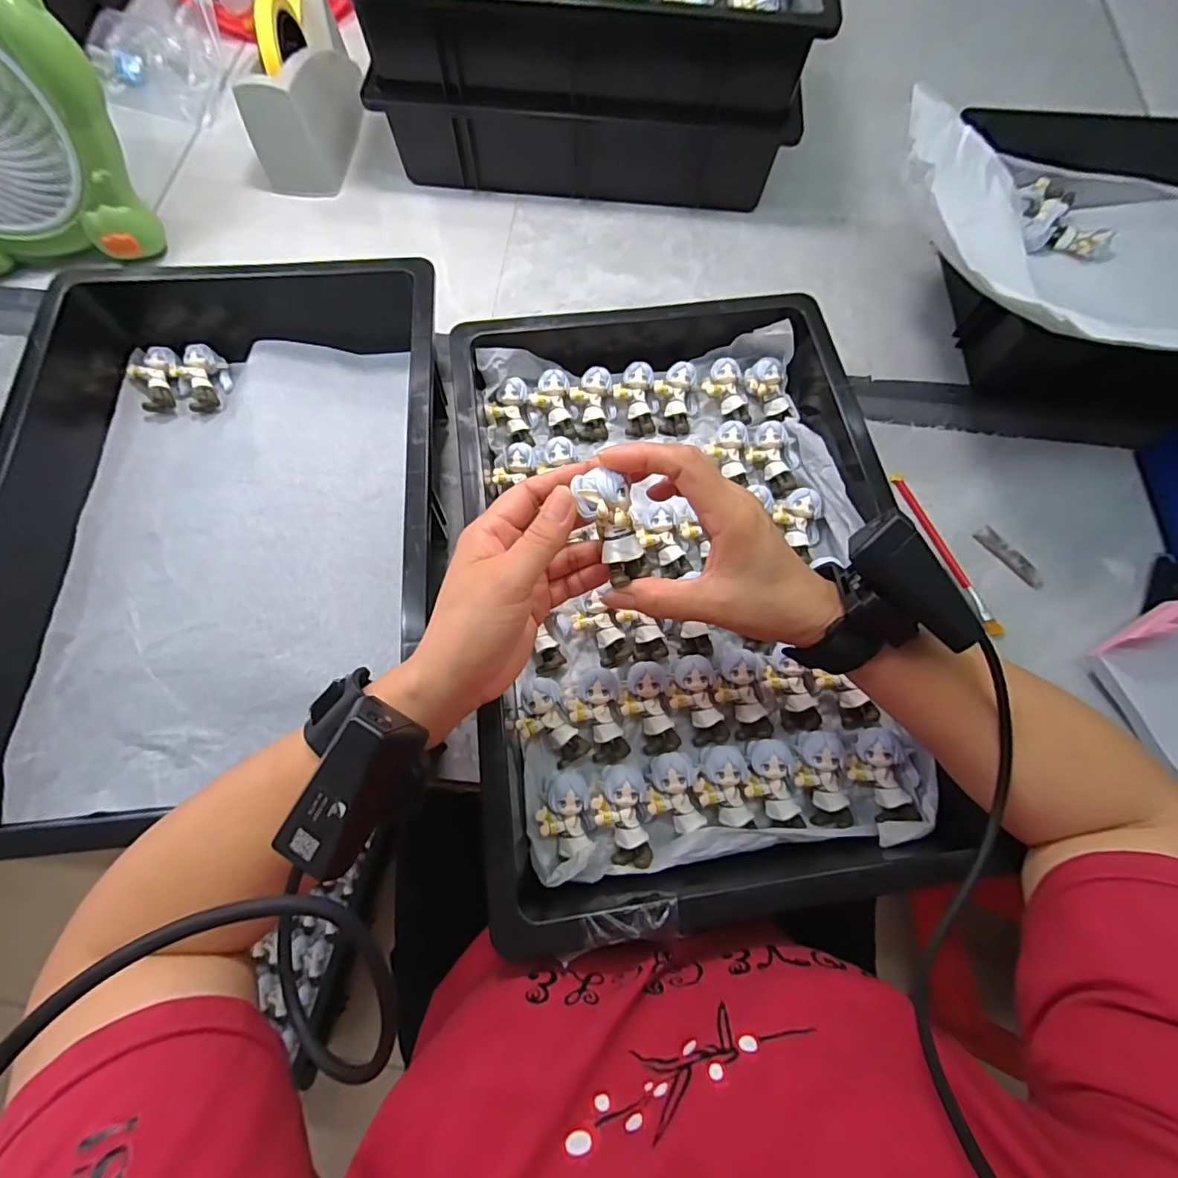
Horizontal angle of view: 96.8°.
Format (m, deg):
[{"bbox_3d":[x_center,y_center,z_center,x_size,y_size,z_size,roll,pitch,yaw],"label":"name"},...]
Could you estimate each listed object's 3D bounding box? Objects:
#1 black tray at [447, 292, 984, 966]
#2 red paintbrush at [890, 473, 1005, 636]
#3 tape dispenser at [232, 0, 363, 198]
[{"bbox_3d":[0.071,-0.020,0.399,0.311,0.070,0.471,-7,71,-4],"label":"black tray"},{"bbox_3d":[0.323,-0.035,0.474,0.009,0.008,0.168,-18,72,-8],"label":"red paintbrush"},{"bbox_3d":[-0.335,-0.587,0.606,0.092,0.115,0.205,-2,70,-2],"label":"tape dispenser"}]

